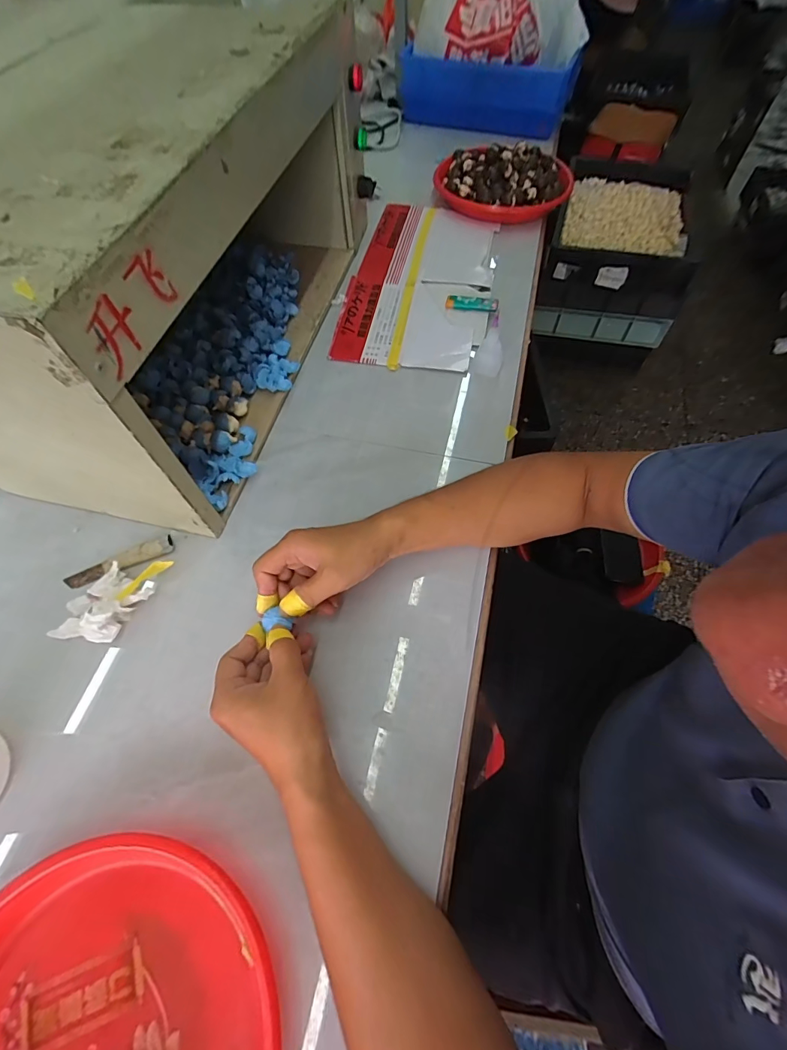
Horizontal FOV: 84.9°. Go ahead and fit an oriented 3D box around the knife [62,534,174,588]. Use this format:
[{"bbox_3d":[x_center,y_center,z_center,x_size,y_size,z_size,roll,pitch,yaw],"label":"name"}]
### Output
[{"bbox_3d":[-0.309,0.043,0.484,0.119,0.010,0.024,-20,63,-9],"label":"knife"}]

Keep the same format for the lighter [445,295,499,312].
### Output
[{"bbox_3d":[0.122,-0.343,0.668,0.079,0.020,0.016,13,63,8],"label":"lighter"}]

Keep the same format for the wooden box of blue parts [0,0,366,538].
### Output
[{"bbox_3d":[-0.280,-0.340,0.529,0.301,0.281,0.600,11,62,7],"label":"wooden box of blue parts"}]

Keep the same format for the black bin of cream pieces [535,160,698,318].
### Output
[{"bbox_3d":[0.730,-0.954,1.428,0.413,0.202,0.598,12,63,8],"label":"black bin of cream pieces"}]

